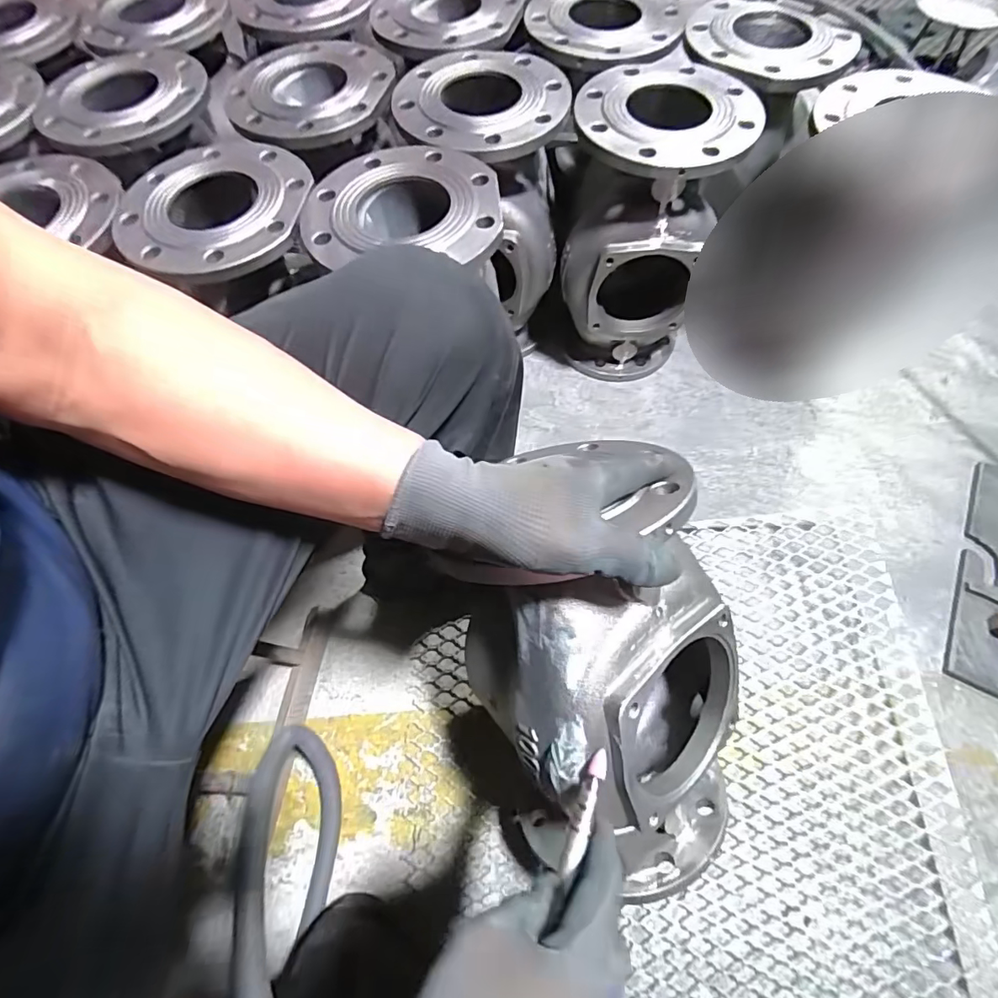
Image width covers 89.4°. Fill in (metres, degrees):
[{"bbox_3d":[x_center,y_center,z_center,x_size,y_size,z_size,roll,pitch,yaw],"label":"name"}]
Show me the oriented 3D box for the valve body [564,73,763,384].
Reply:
[{"bbox_3d":[0.202,-0.368,0.747,0.207,0.375,0.198,6,66,6],"label":"valve body"}]

